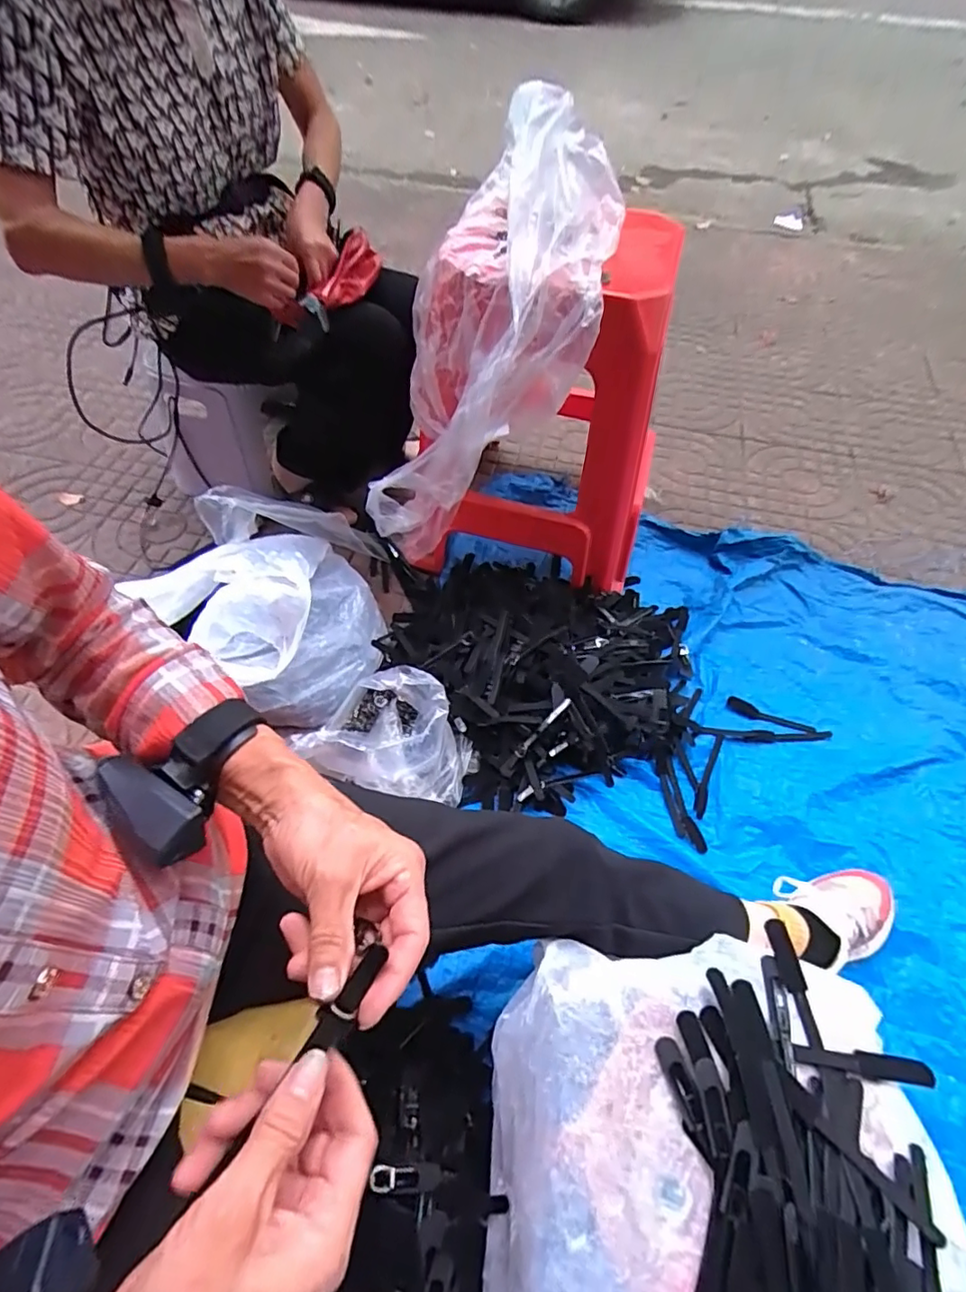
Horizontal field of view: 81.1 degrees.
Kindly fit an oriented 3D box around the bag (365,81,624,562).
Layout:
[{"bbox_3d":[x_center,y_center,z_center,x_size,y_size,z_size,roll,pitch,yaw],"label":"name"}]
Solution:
[{"bbox_3d":[-0.015,-0.370,0.789,0.165,0.635,0.253,-11,52,-46],"label":"bag"}]

